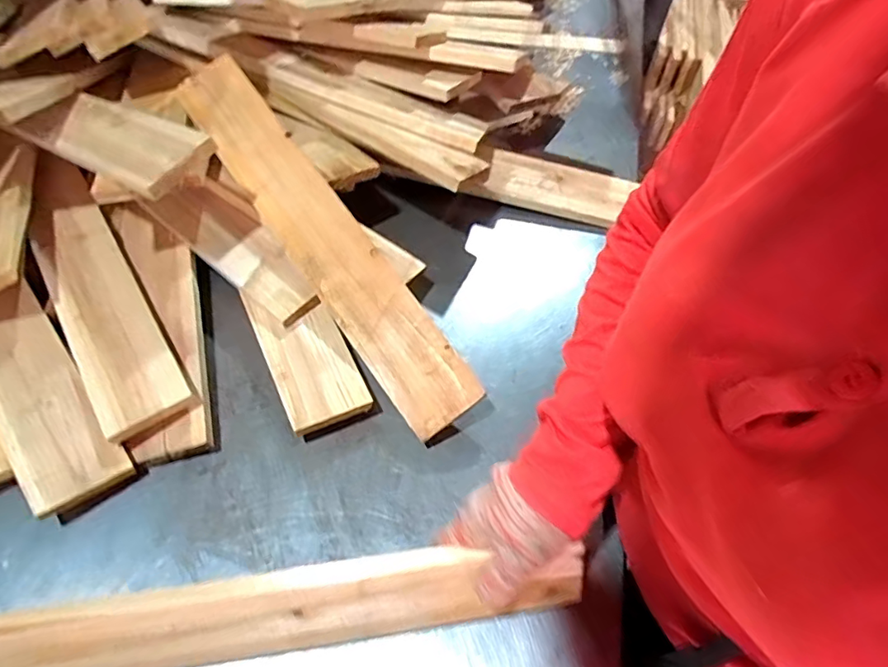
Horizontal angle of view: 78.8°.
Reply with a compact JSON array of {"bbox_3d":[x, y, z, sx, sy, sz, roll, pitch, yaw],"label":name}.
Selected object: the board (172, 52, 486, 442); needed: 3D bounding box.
[{"bbox_3d":[-0.139,-0.115,0.581,0.080,0.017,0.497,-37,75,-1],"label":"board"}]

